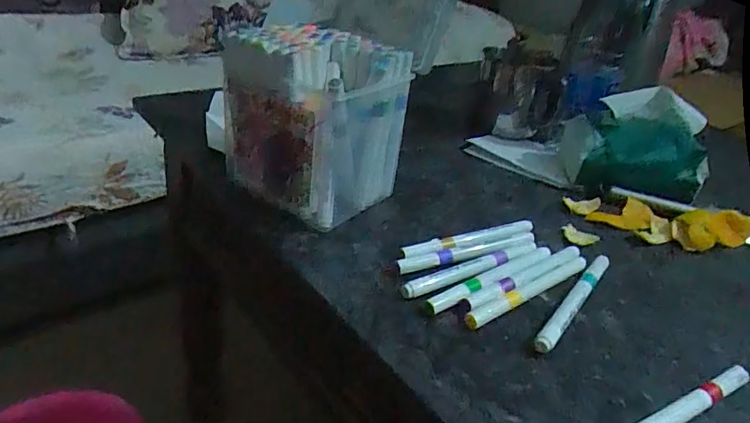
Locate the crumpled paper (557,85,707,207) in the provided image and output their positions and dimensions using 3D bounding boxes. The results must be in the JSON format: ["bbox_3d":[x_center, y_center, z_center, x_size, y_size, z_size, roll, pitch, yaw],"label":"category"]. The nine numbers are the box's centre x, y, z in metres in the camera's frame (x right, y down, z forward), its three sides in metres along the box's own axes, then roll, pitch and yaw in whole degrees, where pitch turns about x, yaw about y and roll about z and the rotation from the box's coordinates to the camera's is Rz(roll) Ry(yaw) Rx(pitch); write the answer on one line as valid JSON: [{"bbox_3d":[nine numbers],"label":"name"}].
[{"bbox_3d":[0.284,-0.072,0.552,0.143,0.097,0.080,12,32,9],"label":"crumpled paper"}]

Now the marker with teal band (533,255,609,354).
[{"bbox_3d":[0.151,0.066,0.380,0.012,0.011,0.135,27,37,29],"label":"marker with teal band"}]

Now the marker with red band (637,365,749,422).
[{"bbox_3d":[0.182,0.119,0.301,0.136,0.012,0.011,-12,36,-27],"label":"marker with red band"}]

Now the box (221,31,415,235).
[{"bbox_3d":[-0.056,-0.079,0.453,0.138,0.143,0.107,28,37,31],"label":"box"}]

